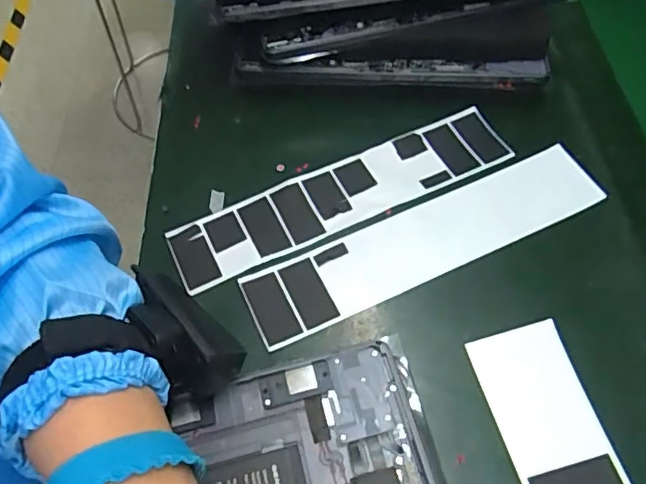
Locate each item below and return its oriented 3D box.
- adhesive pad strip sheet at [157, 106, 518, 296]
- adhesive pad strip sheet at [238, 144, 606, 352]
[{"bbox_3d":[0.018,-0.036,0.424,0.269,0.005,0.059,-24,59,-12],"label":"adhesive pad strip sheet"},{"bbox_3d":[0.076,-0.001,0.402,0.270,0.006,0.057,-24,59,-11],"label":"adhesive pad strip sheet"}]

